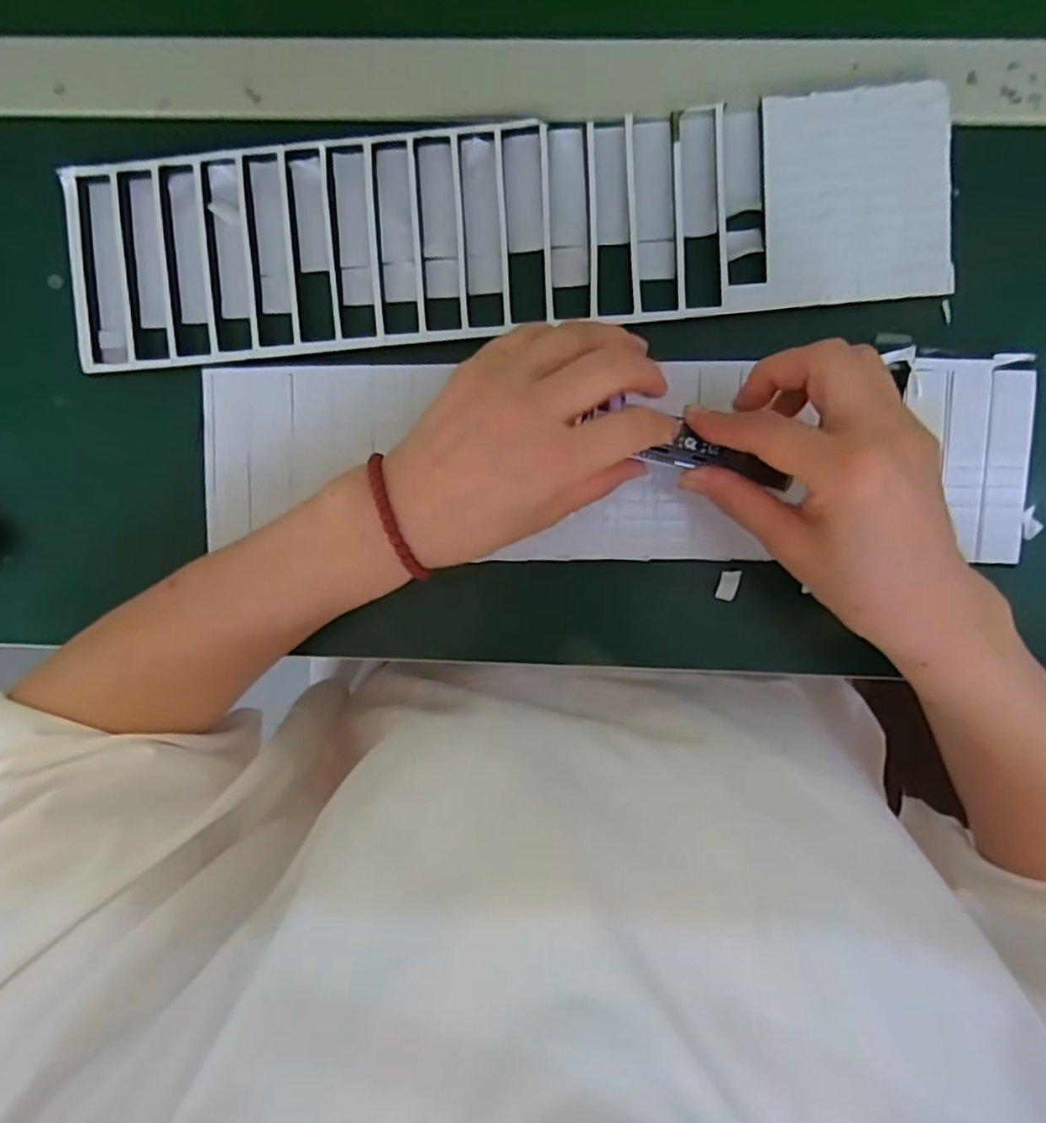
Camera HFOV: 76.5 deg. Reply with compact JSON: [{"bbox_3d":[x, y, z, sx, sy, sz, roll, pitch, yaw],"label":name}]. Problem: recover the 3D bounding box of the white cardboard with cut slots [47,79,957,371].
[{"bbox_3d":[-0.014,-0.179,0.359,0.464,0.012,0.108,-4,95,2],"label":"white cardboard with cut slots"}]

